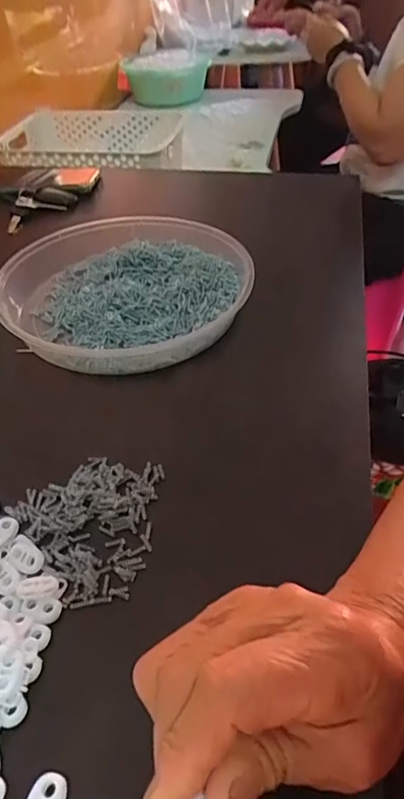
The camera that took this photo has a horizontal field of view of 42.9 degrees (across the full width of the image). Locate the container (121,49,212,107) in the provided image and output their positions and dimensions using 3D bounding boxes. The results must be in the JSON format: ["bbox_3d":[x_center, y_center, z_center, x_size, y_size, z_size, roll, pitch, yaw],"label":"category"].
[{"bbox_3d":[-0.095,-0.868,1.391,0.237,0.093,0.254,-7,43,-1],"label":"container"}]

